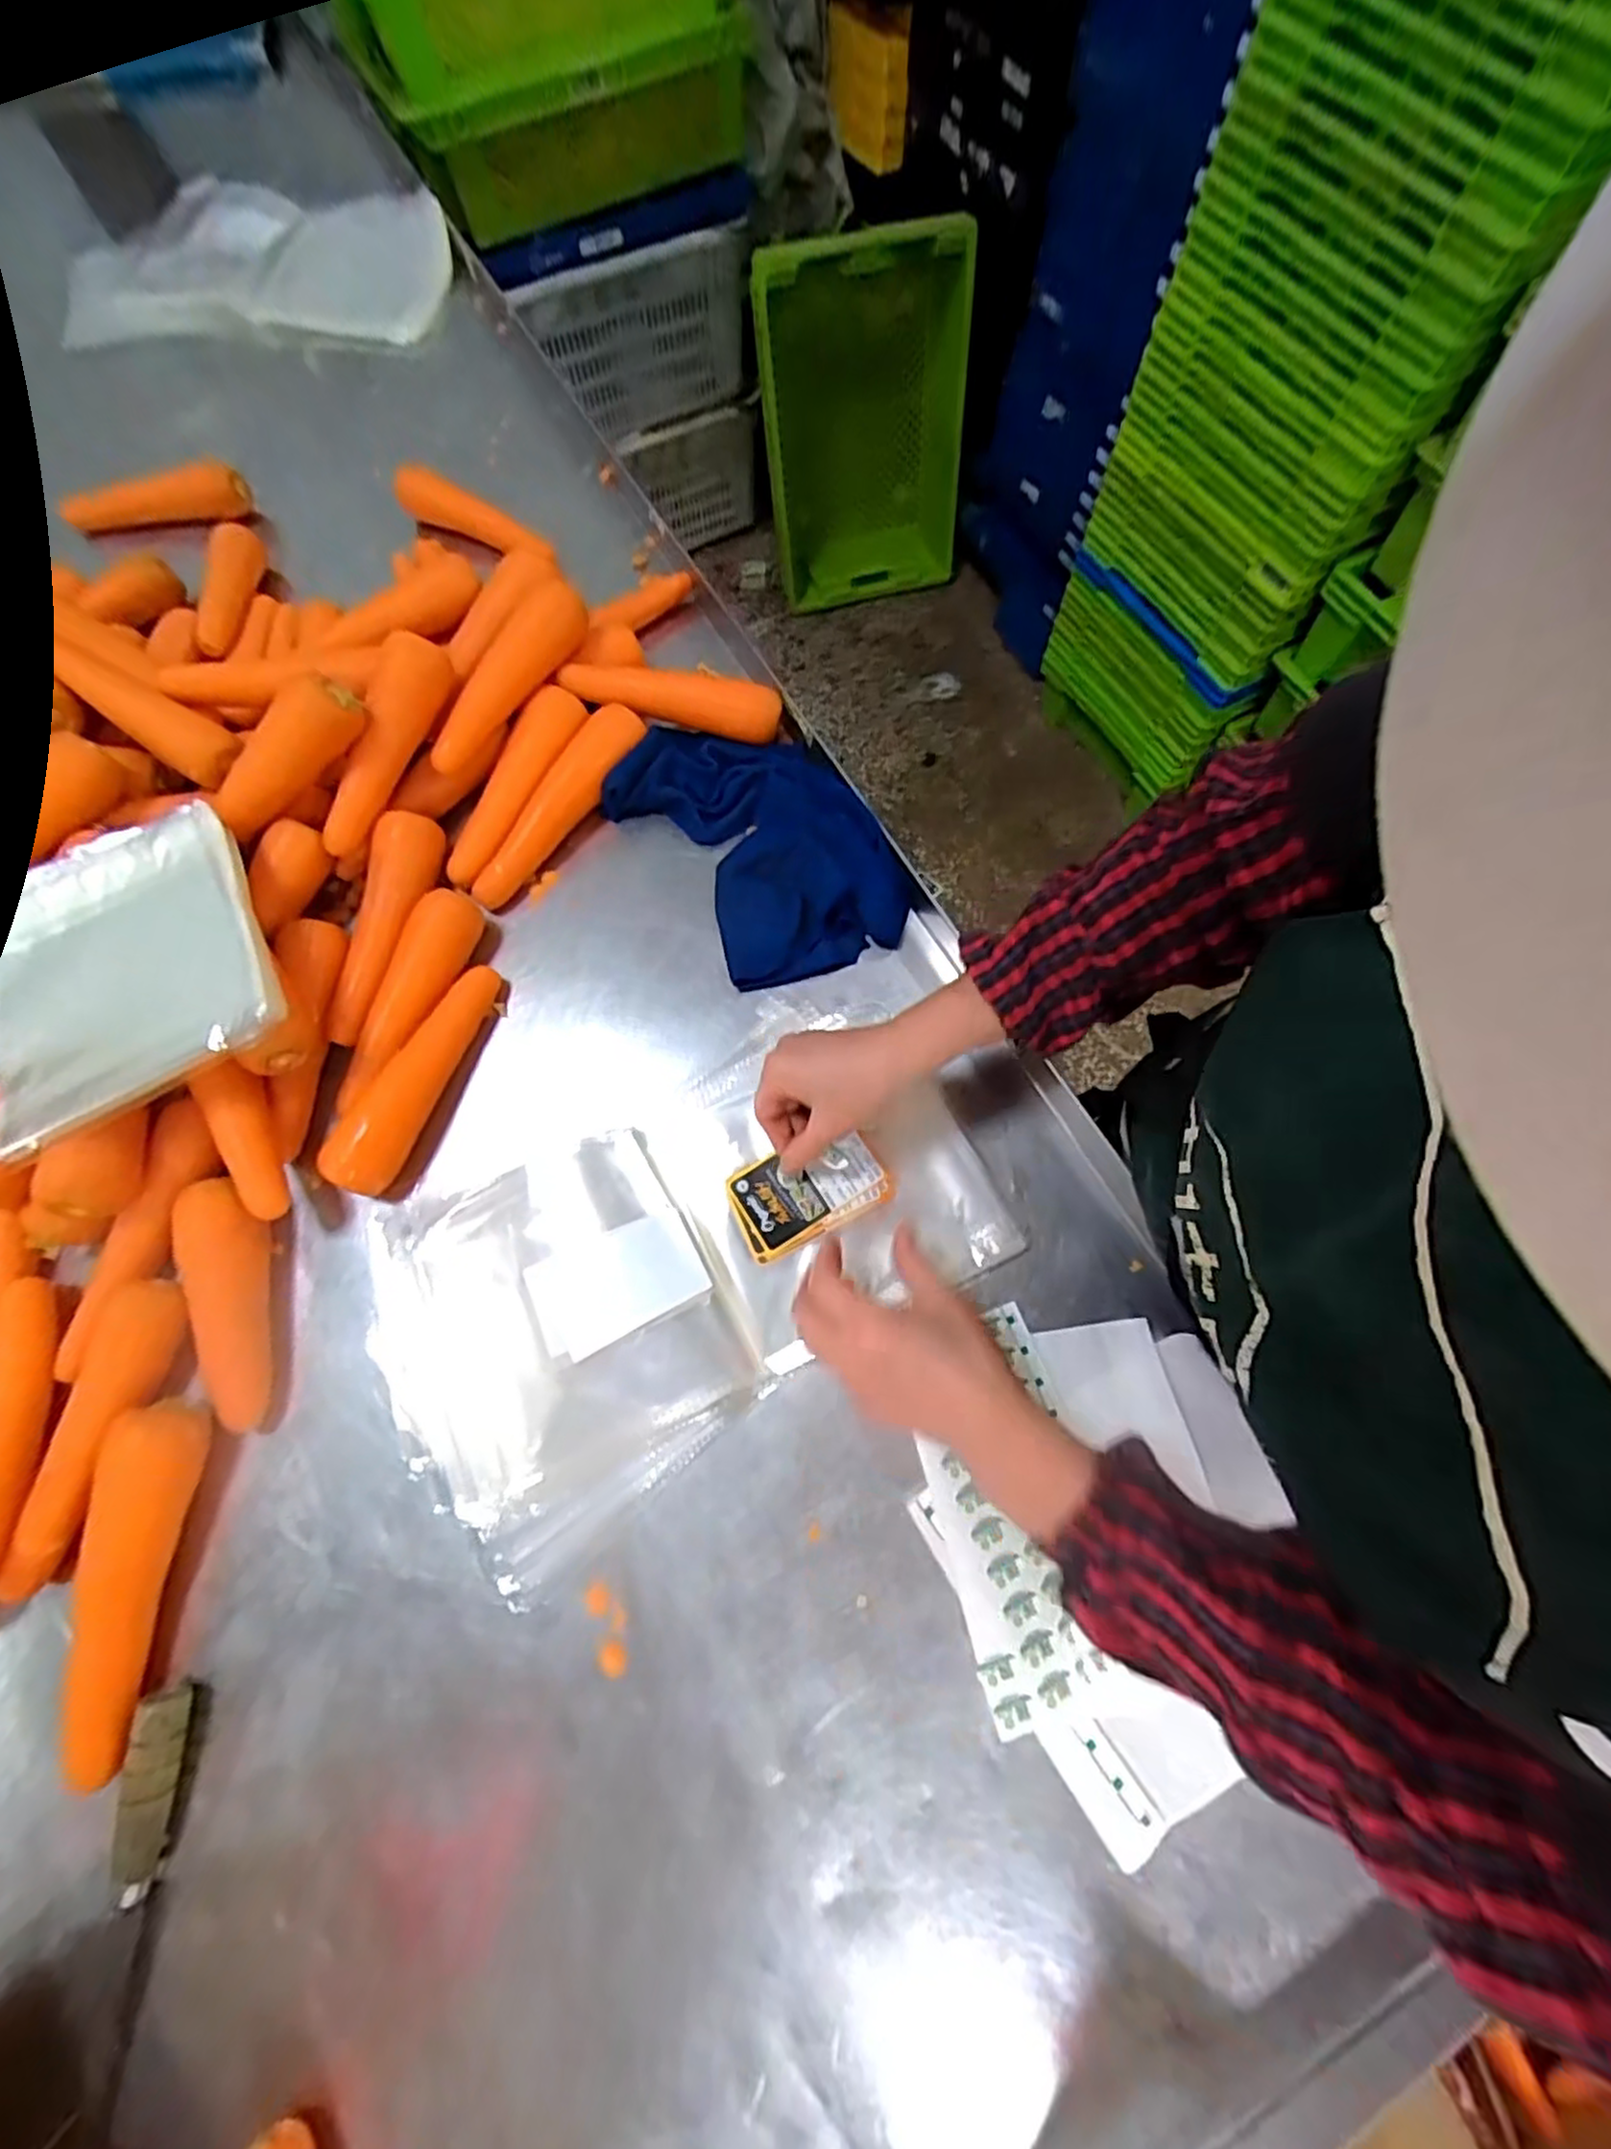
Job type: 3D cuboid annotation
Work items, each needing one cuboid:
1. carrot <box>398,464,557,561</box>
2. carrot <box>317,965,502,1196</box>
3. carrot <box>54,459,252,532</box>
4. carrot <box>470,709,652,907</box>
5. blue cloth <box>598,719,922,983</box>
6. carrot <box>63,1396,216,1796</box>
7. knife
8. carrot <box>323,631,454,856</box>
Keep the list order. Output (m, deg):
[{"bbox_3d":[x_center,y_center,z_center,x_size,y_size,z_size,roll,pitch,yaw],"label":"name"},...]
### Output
[{"bbox_3d":[-0.344,-0.567,0.758,0.222,0.035,0.033,35,75,11],"label":"carrot"},{"bbox_3d":[-0.291,-0.001,0.560,0.035,0.042,0.184,21,75,9],"label":"carrot"},{"bbox_3d":[-0.675,-0.590,0.763,0.191,0.040,0.033,-8,72,0],"label":"carrot"},{"bbox_3d":[-0.211,-0.229,0.632,0.039,0.046,0.203,36,77,13],"label":"carrot"},{"bbox_3d":[-0.043,-0.204,0.625,0.167,0.040,0.272,-35,74,-8],"label":"blue cloth"},{"bbox_3d":[-0.414,0.311,0.459,0.040,0.046,0.201,0,72,3],"label":"carrot"},{"bbox_3d":[-0.371,0.457,0.417,0.022,0.034,0.194,-3,72,1],"label":"knife"},{"bbox_3d":[-0.334,-0.259,0.590,0.039,0.037,0.174,29,94,11],"label":"carrot"}]

